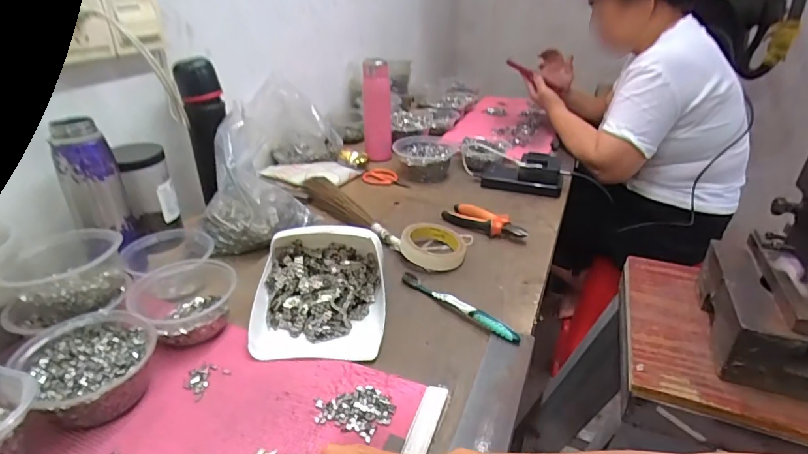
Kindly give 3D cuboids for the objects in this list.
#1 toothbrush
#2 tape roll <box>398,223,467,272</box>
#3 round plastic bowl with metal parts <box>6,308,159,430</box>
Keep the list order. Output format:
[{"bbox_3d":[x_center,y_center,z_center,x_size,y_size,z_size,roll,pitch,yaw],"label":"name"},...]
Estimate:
[{"bbox_3d":[0.067,0.098,0.579,0.183,0.021,0.017,27,38,37],"label":"toothbrush"},{"bbox_3d":[0.045,0.023,0.696,0.096,0.028,0.100,1,30,-1],"label":"tape roll"},{"bbox_3d":[-0.305,0.138,0.448,0.116,0.057,0.102,23,36,32],"label":"round plastic bowl with metal parts"}]

